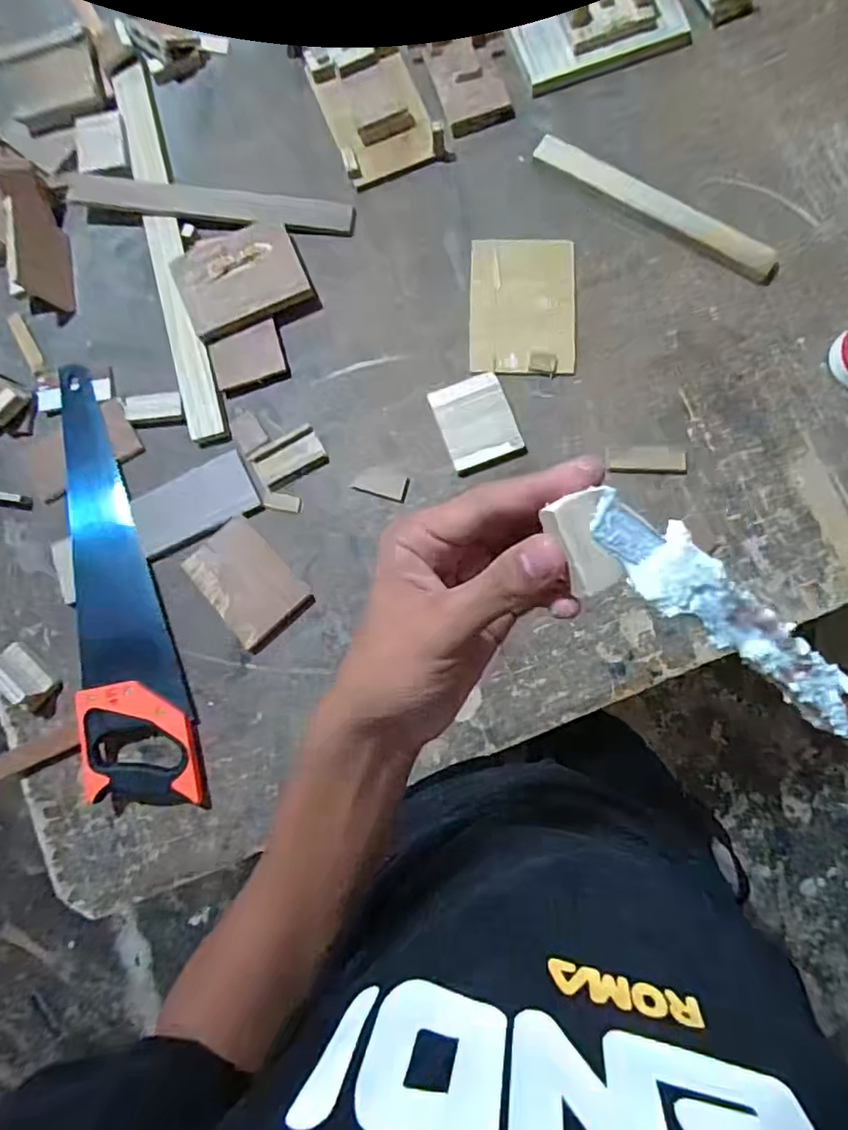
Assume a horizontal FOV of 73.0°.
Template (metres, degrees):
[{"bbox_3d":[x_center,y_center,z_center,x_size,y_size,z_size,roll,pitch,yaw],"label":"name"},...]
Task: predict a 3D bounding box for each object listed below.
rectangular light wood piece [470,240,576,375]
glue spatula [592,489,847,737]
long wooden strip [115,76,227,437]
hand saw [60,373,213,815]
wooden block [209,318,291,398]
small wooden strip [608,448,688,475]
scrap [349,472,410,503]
[{"bbox_3d":[0.120,-0.313,0.692,0.125,0.006,0.173,1,83,1],"label":"rectangular light wood piece"},{"bbox_3d":[0.123,0.030,0.201,0.169,0.007,0.024,35,85,-14],"label":"glue spatula"},{"bbox_3d":[-0.314,-0.383,0.704,0.046,0.024,0.485,-15,83,-1],"label":"long wooden strip"},{"bbox_3d":[-0.370,0.025,0.655,0.109,0.034,0.513,-17,83,-1],"label":"hand saw"},{"bbox_3d":[-0.209,-0.244,0.684,0.085,0.016,0.066,-20,83,-1],"label":"wooden block"},{"bbox_3d":[0.259,-0.121,0.661,0.093,0.008,0.030,1,82,-6],"label":"small wooden strip"},{"bbox_3d":[-0.050,-0.095,0.673,0.063,0.005,0.029,16,84,3],"label":"scrap"}]

